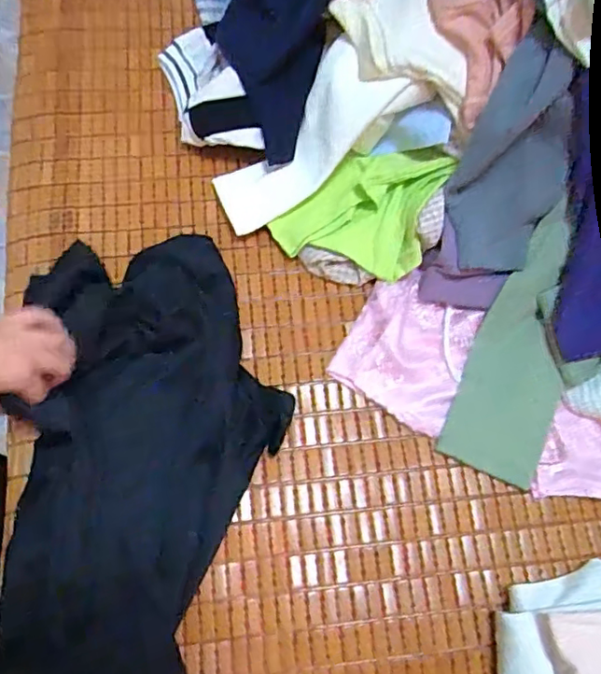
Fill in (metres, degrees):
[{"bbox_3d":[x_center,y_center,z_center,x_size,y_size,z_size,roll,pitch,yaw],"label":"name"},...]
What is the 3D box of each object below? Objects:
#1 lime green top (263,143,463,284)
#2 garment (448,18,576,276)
[{"bbox_3d":[0.062,-0.143,0.623,0.162,0.063,0.137,17,72,4],"label":"lime green top"},{"bbox_3d":[0.203,-0.169,0.560,0.097,0.213,0.038,8,27,1],"label":"garment"}]

